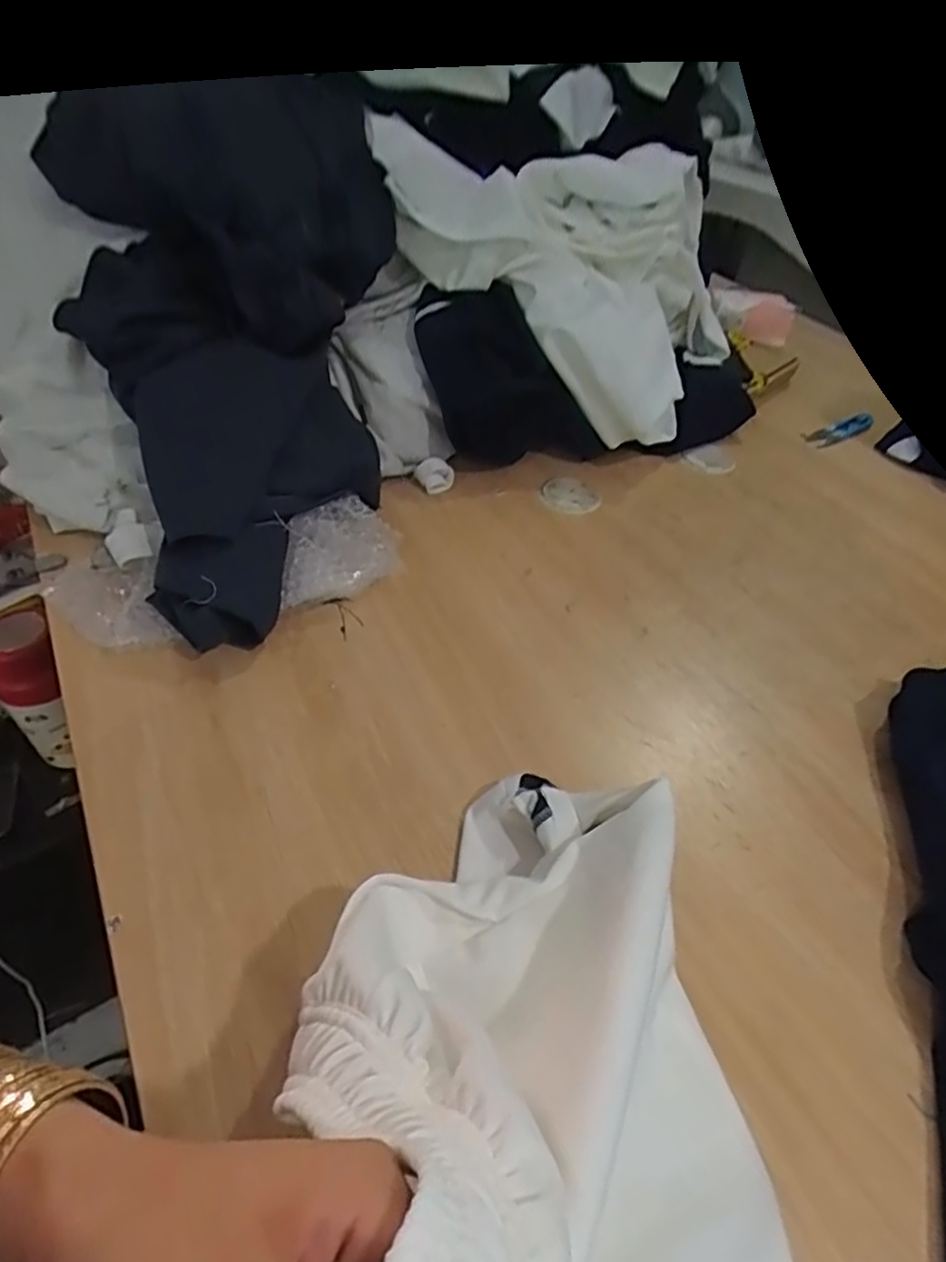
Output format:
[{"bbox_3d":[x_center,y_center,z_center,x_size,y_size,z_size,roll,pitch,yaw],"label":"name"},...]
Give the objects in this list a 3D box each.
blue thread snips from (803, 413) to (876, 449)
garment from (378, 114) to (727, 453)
[{"bbox_3d":[0.465,-0.252,0.846,0.132,0.006,0.031,-22,51,-24],"label":"blue thread snips"},{"bbox_3d":[0.117,-0.425,0.788,0.357,0.204,0.321,22,48,16],"label":"garment"}]

